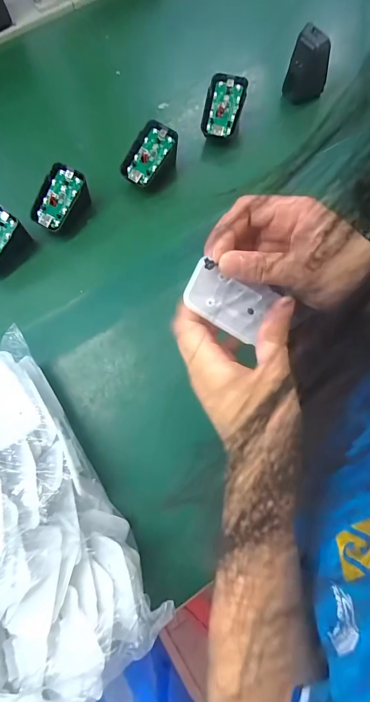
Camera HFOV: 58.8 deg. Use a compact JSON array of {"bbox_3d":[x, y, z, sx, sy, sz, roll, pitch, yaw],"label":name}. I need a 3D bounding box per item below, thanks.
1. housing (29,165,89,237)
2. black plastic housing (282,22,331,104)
[{"bbox_3d":[-0.138,-0.164,0.367,0.050,0.038,0.068,29,78,8],"label":"housing"},{"bbox_3d":[0.147,-0.335,0.391,0.046,0.069,0.029,23,78,7],"label":"black plastic housing"}]

